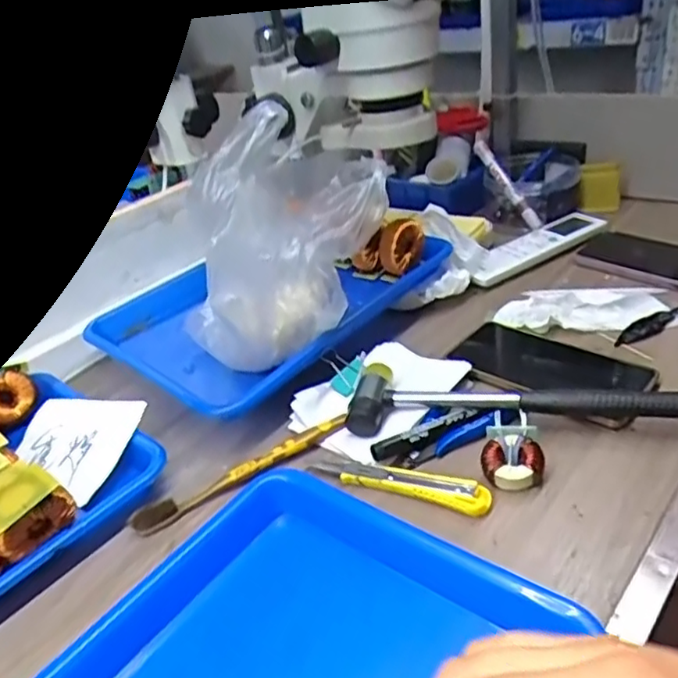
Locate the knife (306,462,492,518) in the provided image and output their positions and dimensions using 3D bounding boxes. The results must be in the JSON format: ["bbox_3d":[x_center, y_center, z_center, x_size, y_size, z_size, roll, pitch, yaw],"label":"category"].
[{"bbox_3d":[0.043,0.103,0.459,0.135,0.012,0.023,8,36,26],"label":"knife"}]

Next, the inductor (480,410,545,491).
[{"bbox_3d":[0.126,0.081,0.451,0.042,0.019,0.051,4,53,19],"label":"inductor"}]

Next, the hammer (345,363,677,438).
[{"bbox_3d":[0.141,0.044,0.492,0.266,0.036,0.069,-1,33,14],"label":"hammer"}]

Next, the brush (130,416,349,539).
[{"bbox_3d":[-0.075,0.104,0.491,0.178,0.024,0.016,-22,34,-19],"label":"brush"}]

